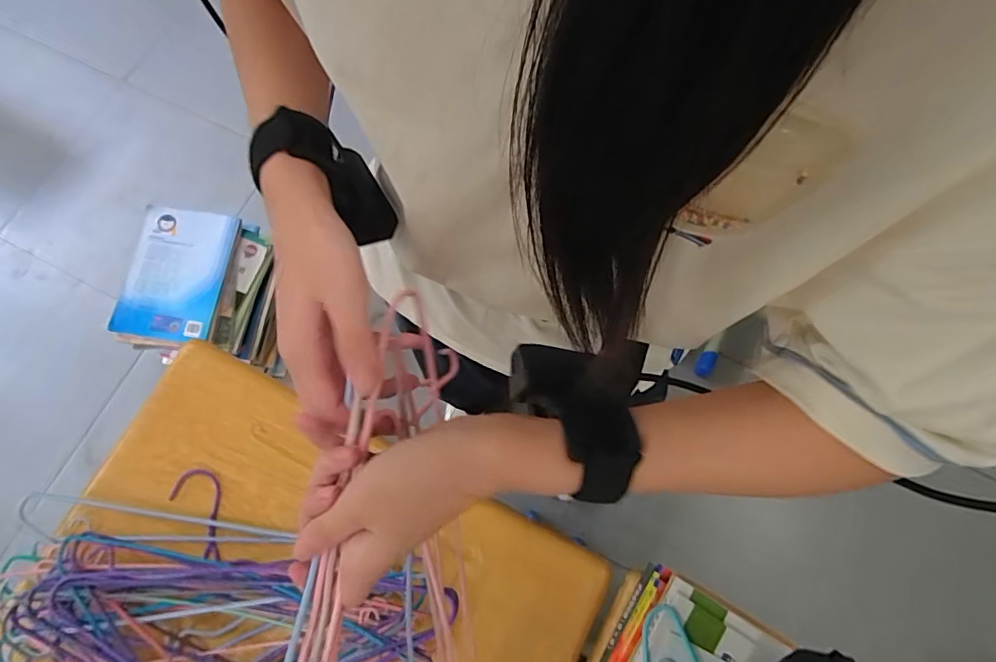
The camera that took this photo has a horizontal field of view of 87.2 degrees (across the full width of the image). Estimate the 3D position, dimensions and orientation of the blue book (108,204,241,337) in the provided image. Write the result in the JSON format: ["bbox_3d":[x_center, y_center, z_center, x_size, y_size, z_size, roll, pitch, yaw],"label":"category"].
[{"bbox_3d":[-0.690,-0.127,1.121,0.198,0.025,0.280,5,73,3],"label":"blue book"}]

